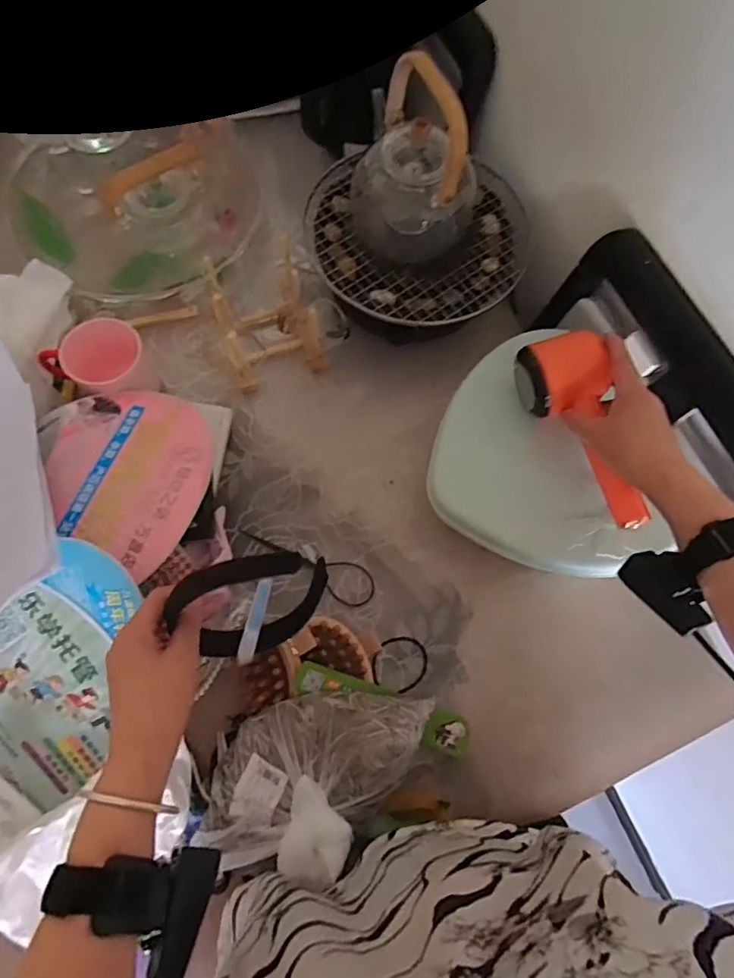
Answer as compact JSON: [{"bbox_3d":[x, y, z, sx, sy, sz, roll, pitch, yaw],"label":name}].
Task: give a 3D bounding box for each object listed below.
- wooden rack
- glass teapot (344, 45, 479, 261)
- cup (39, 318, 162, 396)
[{"bbox_3d":[-0.124,-0.208,0.653,0.110,0.088,0.135,-20,73,-9],"label":"wooden rack"},{"bbox_3d":[0.057,-0.352,0.572,0.127,0.173,0.131,8,71,1],"label":"glass teapot"},{"bbox_3d":[-0.292,-0.122,0.607,0.107,0.093,0.087,-25,73,-10],"label":"cup"}]

